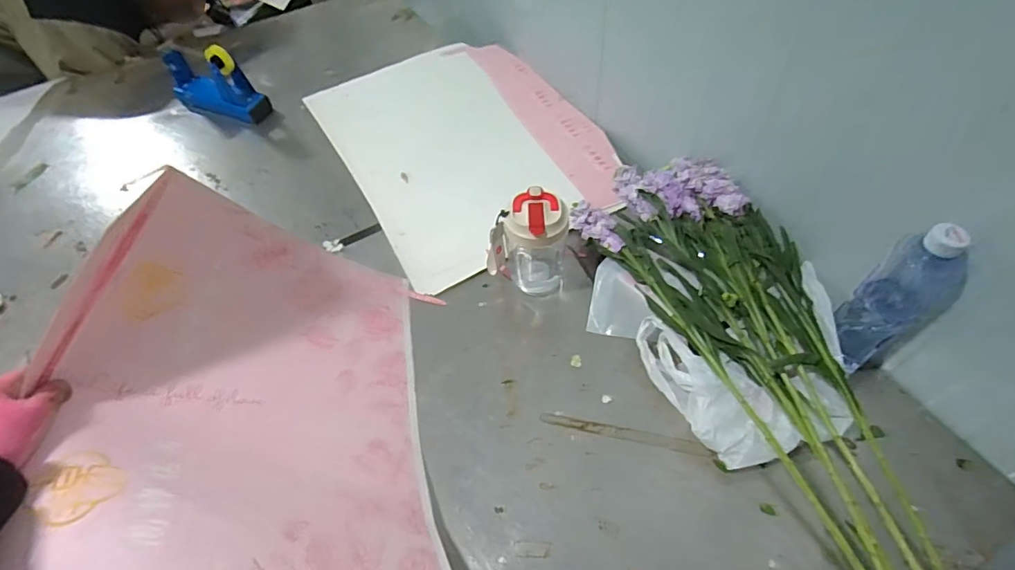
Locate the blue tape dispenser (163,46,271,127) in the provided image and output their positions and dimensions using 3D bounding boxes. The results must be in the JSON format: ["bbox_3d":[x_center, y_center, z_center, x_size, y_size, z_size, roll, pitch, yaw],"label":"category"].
[{"bbox_3d":[-0.595,-0.411,1.020,0.210,0.132,0.063,16,54,14],"label":"blue tape dispenser"}]

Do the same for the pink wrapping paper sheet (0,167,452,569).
[{"bbox_3d":[-0.221,0.086,0.502,0.357,0.209,0.420,14,28,-33],"label":"pink wrapping paper sheet"}]

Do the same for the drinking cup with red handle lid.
[{"bbox_3d":[0.030,-0.055,0.711,0.106,0.157,0.071,24,56,20],"label":"drinking cup with red handle lid"}]

